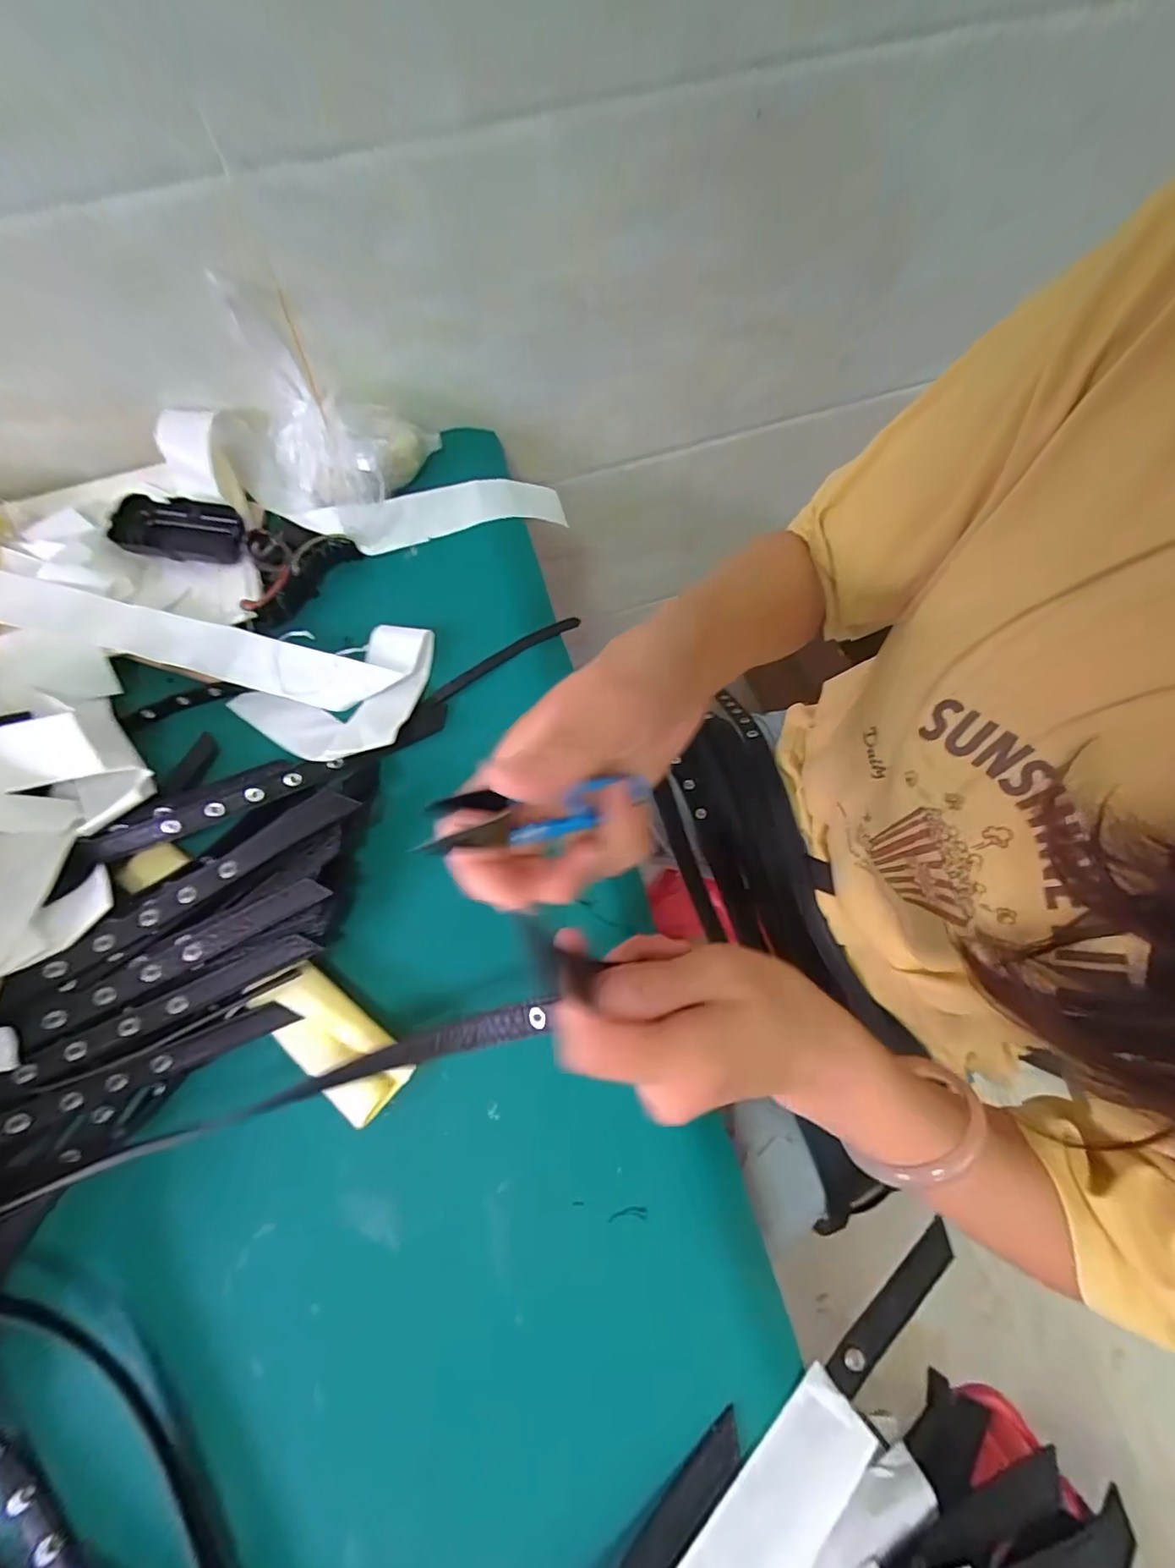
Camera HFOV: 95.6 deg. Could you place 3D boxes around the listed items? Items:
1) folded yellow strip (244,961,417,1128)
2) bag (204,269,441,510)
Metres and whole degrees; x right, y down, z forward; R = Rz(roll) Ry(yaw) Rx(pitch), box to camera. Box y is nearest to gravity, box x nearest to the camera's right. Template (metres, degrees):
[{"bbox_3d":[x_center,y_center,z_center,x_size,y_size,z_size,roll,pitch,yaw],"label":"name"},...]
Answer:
[{"bbox_3d":[-0.172,0.166,0.354,0.116,0.022,0.051,38,75,12],"label":"folded yellow strip"},{"bbox_3d":[-0.215,-0.304,0.456,0.131,0.130,0.090,3,72,1],"label":"bag"}]

